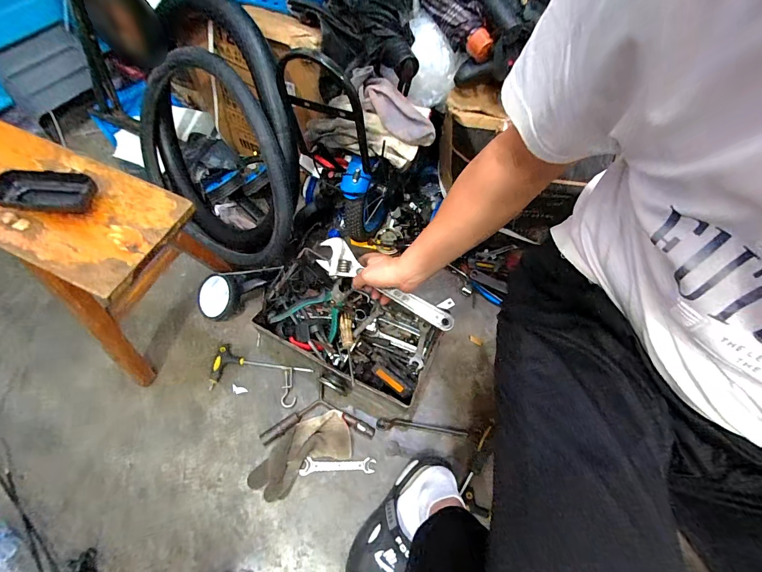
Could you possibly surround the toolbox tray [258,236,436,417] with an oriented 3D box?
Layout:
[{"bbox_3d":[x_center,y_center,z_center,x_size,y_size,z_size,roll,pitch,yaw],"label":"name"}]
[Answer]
[{"bbox_3d":[-0.074,0.099,0.734,0.349,0.122,0.207,24,63,8],"label":"toolbox tray"}]

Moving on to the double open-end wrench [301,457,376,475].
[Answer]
[{"bbox_3d":[-0.084,0.353,0.670,0.143,0.005,0.029,2,62,-3],"label":"double open-end wrench"}]

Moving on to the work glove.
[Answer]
[{"bbox_3d":[-0.157,0.326,0.667,0.200,0.027,0.100,-25,67,-16],"label":"work glove"}]

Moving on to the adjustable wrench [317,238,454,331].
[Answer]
[{"bbox_3d":[0.004,0.001,0.637,0.284,0.025,0.055,32,65,11],"label":"adjustable wrench"}]

